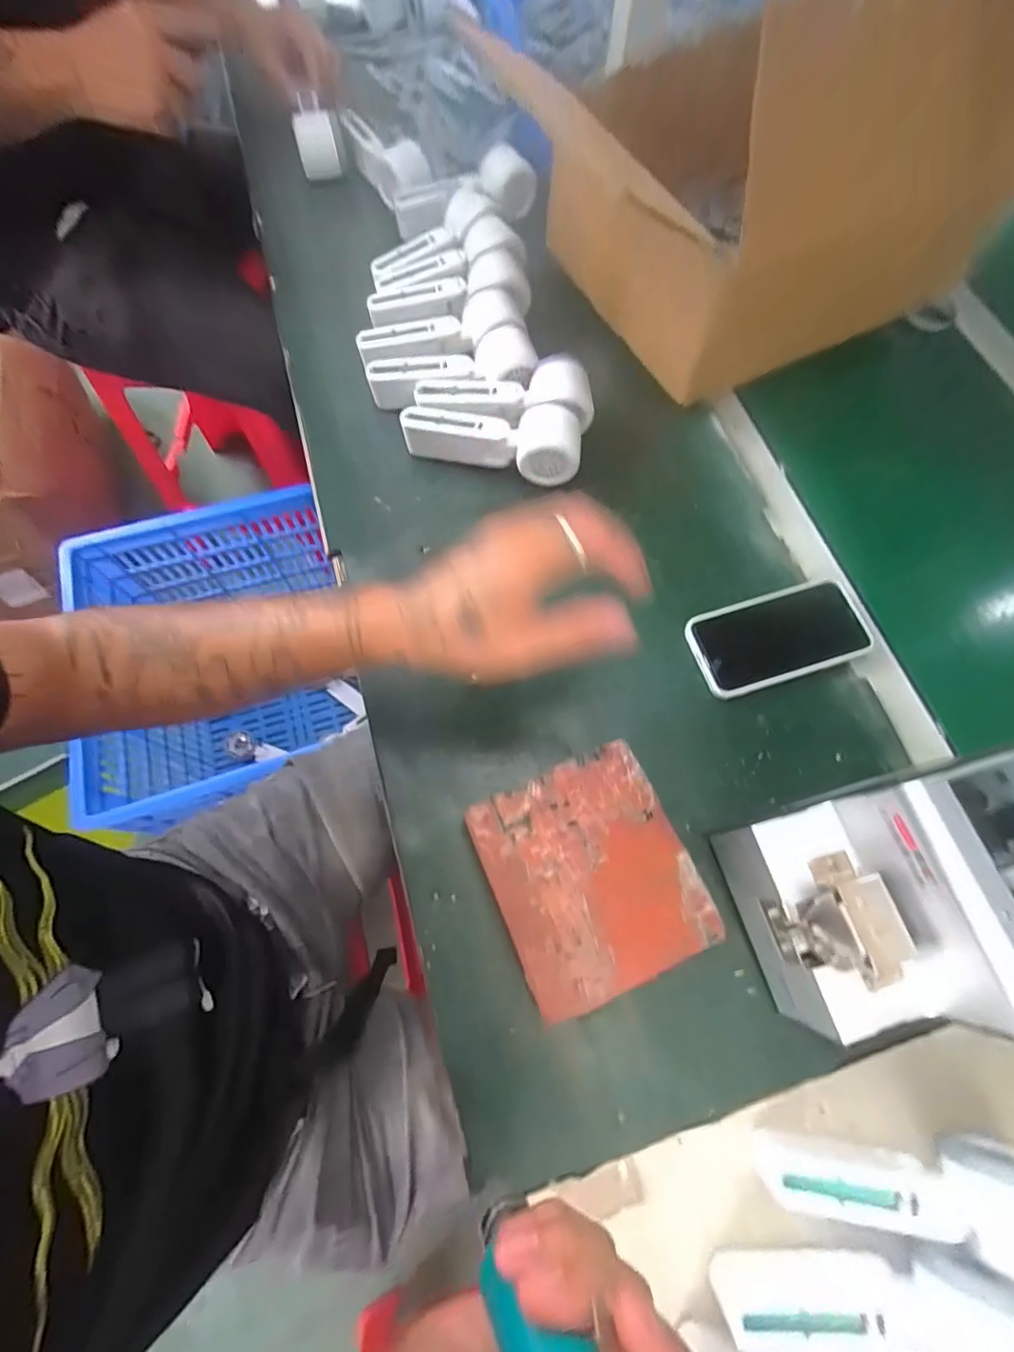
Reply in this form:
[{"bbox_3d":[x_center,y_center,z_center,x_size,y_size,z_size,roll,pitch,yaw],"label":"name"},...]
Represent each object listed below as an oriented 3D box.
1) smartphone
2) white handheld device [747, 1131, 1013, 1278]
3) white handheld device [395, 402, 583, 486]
[{"bbox_3d":[0.233,-0.035,0.458,0.155,0.012,0.076,-16,69,-8],"label":"smartphone"},{"bbox_3d":[0.229,0.291,0.313,0.149,0.055,0.057,11,68,2],"label":"white handheld device"},{"bbox_3d":[-0.014,-0.224,0.500,0.165,0.049,0.059,15,70,5],"label":"white handheld device"}]

